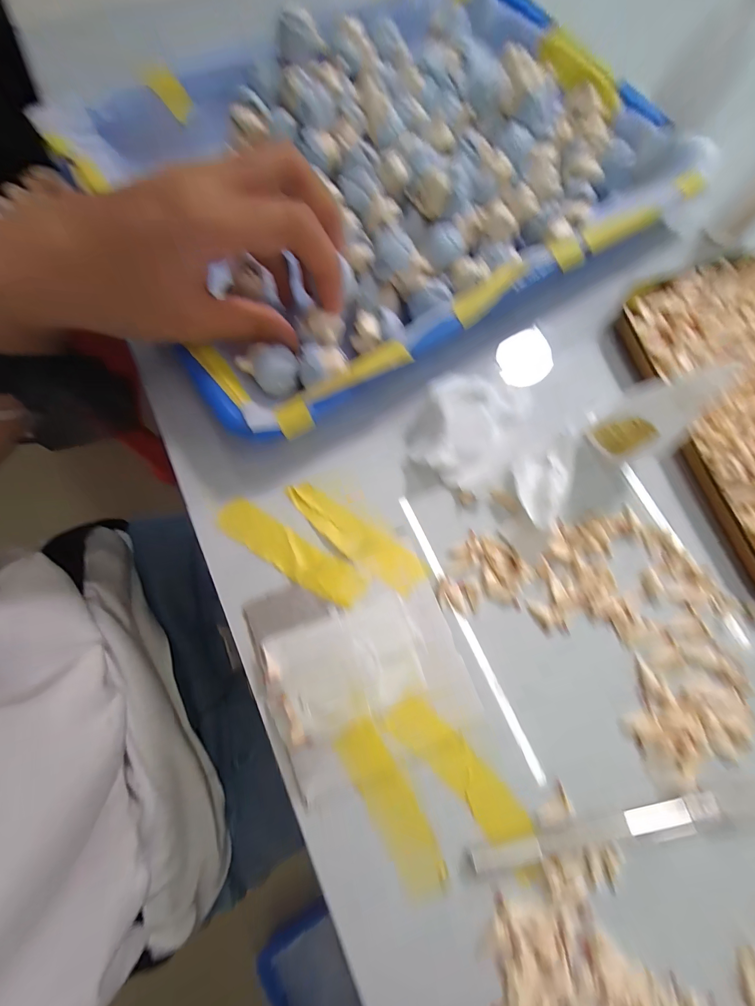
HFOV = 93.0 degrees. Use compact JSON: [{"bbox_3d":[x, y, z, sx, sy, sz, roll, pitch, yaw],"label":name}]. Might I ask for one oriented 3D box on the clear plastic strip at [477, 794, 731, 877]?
[{"bbox_3d":[0.094,0.142,0.154,0.110,0.004,0.009,-10,67,-4],"label":"clear plastic strip"}]

